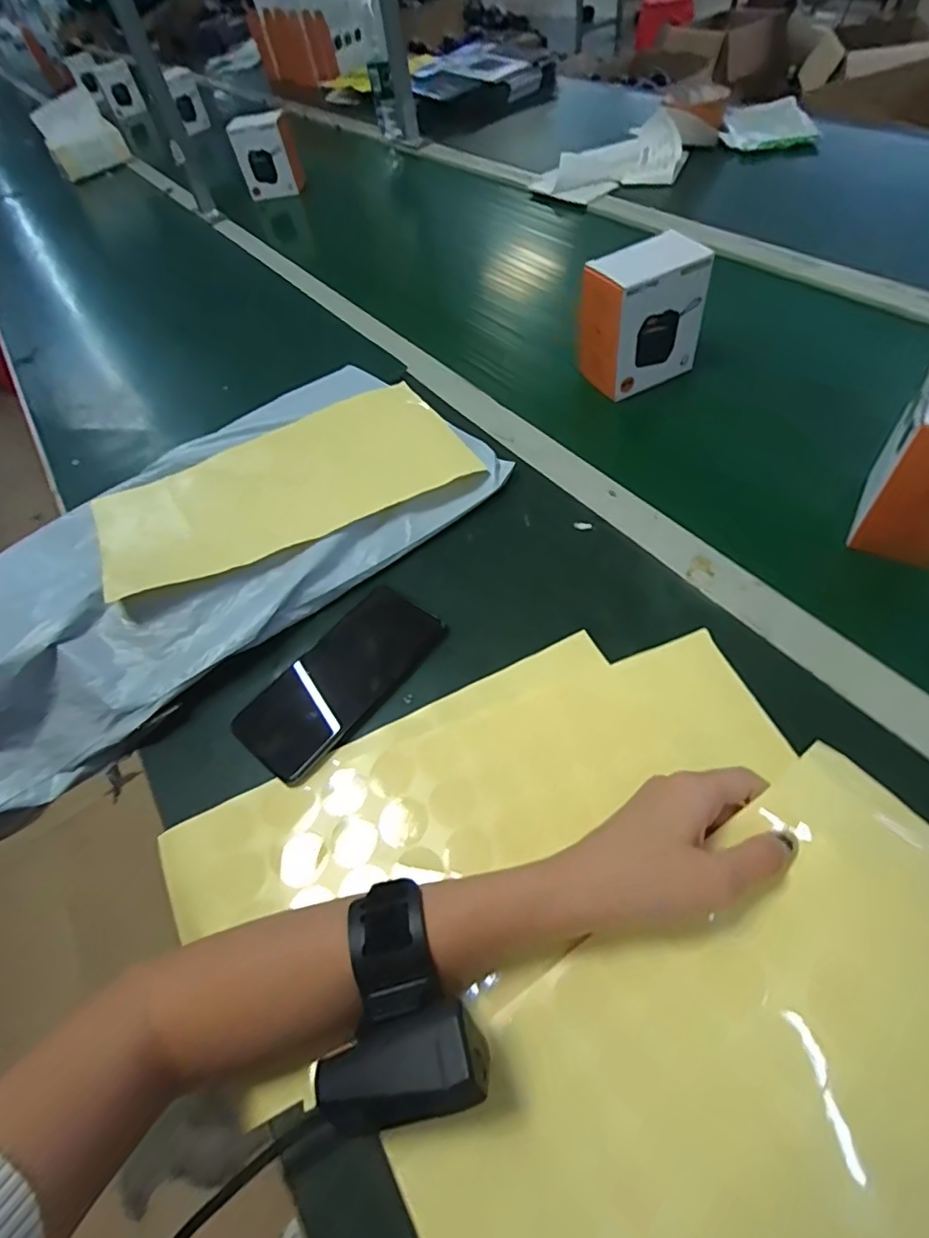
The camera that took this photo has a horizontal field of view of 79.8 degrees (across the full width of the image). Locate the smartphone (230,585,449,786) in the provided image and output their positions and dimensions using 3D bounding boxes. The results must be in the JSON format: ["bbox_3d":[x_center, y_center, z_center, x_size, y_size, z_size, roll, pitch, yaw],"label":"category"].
[{"bbox_3d":[-0.090,0.039,0.400,0.074,0.008,0.154,32,64,27],"label":"smartphone"}]

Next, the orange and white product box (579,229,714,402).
[{"bbox_3d":[0.172,-0.299,0.548,0.098,0.106,0.081,-25,59,-13],"label":"orange and white product box"}]

